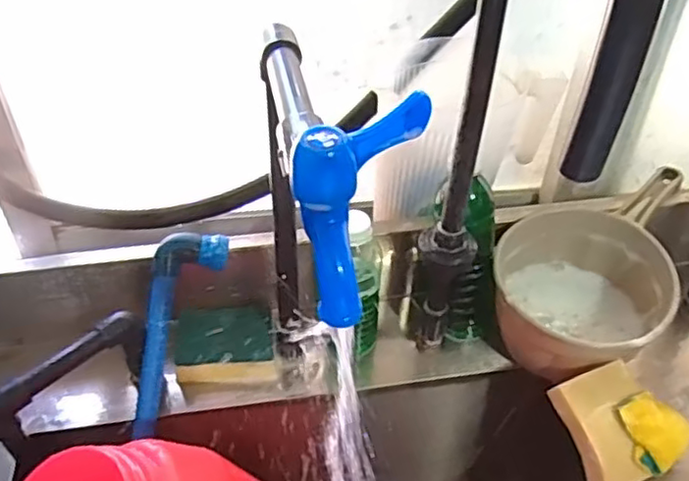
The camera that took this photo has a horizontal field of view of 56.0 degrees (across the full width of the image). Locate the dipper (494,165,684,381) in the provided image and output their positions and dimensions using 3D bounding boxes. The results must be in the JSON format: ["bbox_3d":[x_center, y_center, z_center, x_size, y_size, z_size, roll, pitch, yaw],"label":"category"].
[{"bbox_3d":[0.262,0.027,0.696,0.165,0.106,0.280,23,46,23],"label":"dipper"}]

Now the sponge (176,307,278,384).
[{"bbox_3d":[-0.127,0.111,0.689,0.100,0.032,0.086,-7,42,-8],"label":"sponge"}]

